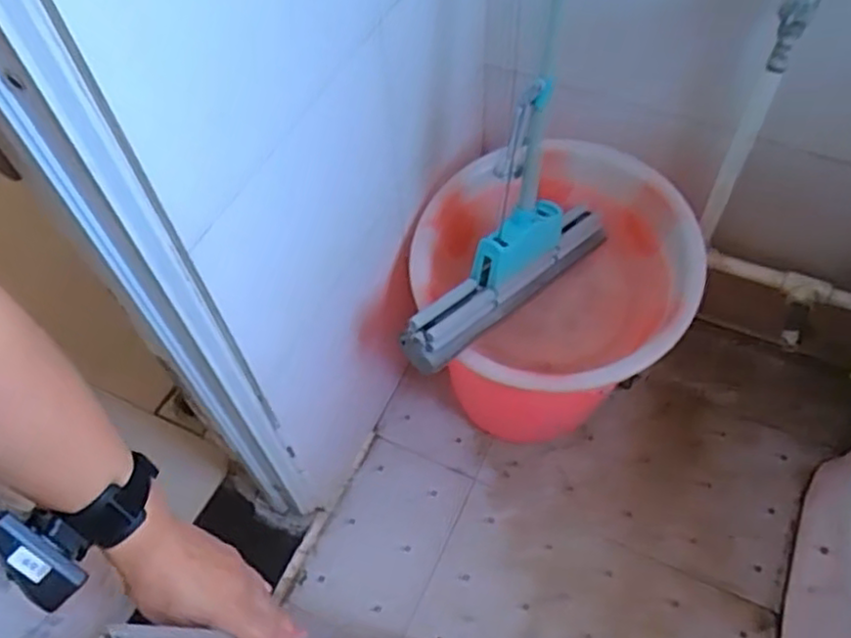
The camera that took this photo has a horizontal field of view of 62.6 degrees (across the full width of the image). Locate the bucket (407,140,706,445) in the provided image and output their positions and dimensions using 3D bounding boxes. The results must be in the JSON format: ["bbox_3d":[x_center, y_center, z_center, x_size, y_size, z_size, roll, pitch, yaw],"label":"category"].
[{"bbox_3d":[0.180,0.011,1.119,0.369,0.436,0.376,-2,56,3],"label":"bucket"}]

